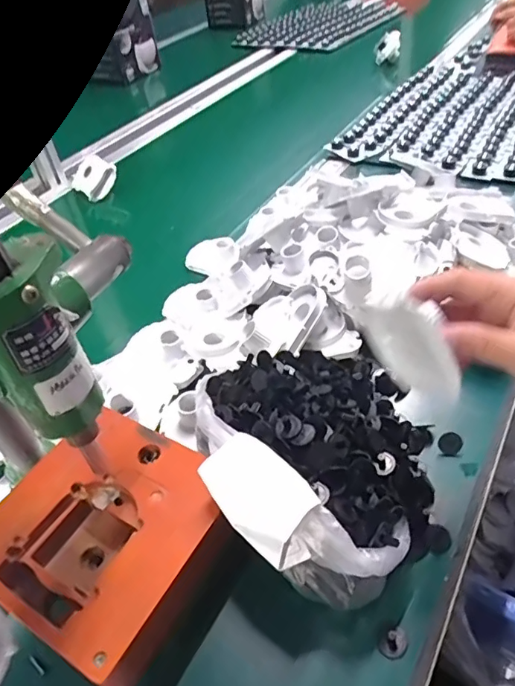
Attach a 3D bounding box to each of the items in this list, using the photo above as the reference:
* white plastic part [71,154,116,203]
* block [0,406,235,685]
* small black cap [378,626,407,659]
[{"bbox_3d":[-0.286,-0.288,0.874,0.091,0.015,0.070,29,94,27],"label":"white plastic part"},{"bbox_3d":[-0.105,0.141,0.370,0.156,0.060,0.154,21,48,25],"label":"block"},{"bbox_3d":[0.093,0.205,0.345,0.017,0.008,0.021,16,45,20],"label":"small black cap"}]

